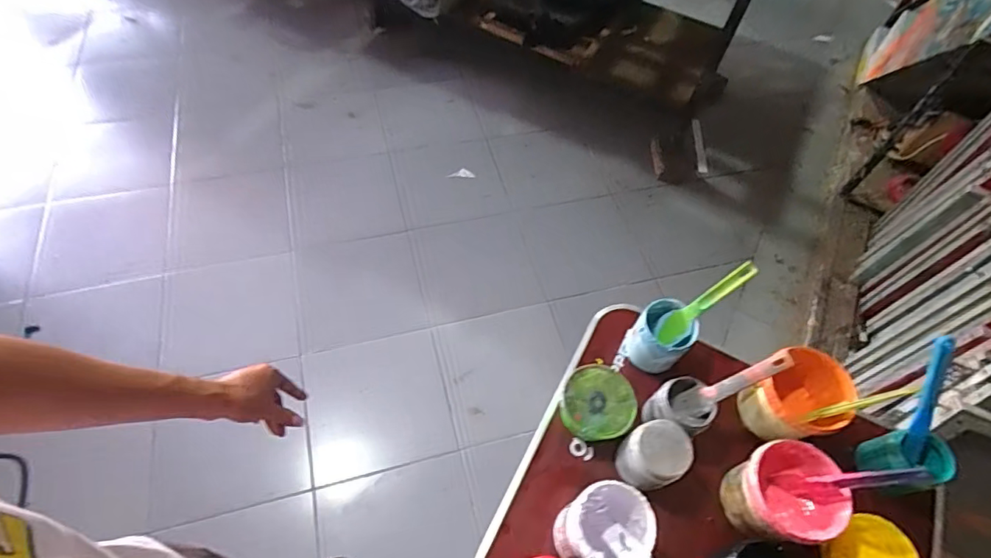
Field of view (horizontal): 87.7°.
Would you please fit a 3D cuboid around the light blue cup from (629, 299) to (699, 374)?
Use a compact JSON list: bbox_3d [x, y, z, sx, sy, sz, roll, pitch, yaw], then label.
[{"bbox_3d":[0.278,0.098,0.868,0.087,0.098,0.091,2,57,-3],"label":"light blue cup"}]

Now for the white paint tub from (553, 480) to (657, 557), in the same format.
[{"bbox_3d":[0.144,0.327,0.677,0.112,0.126,0.096,-9,59,-10],"label":"white paint tub"}]

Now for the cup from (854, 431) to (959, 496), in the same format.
[{"bbox_3d":[0.611,0.276,0.777,0.071,0.104,0.083,-11,59,-11],"label":"cup"}]

